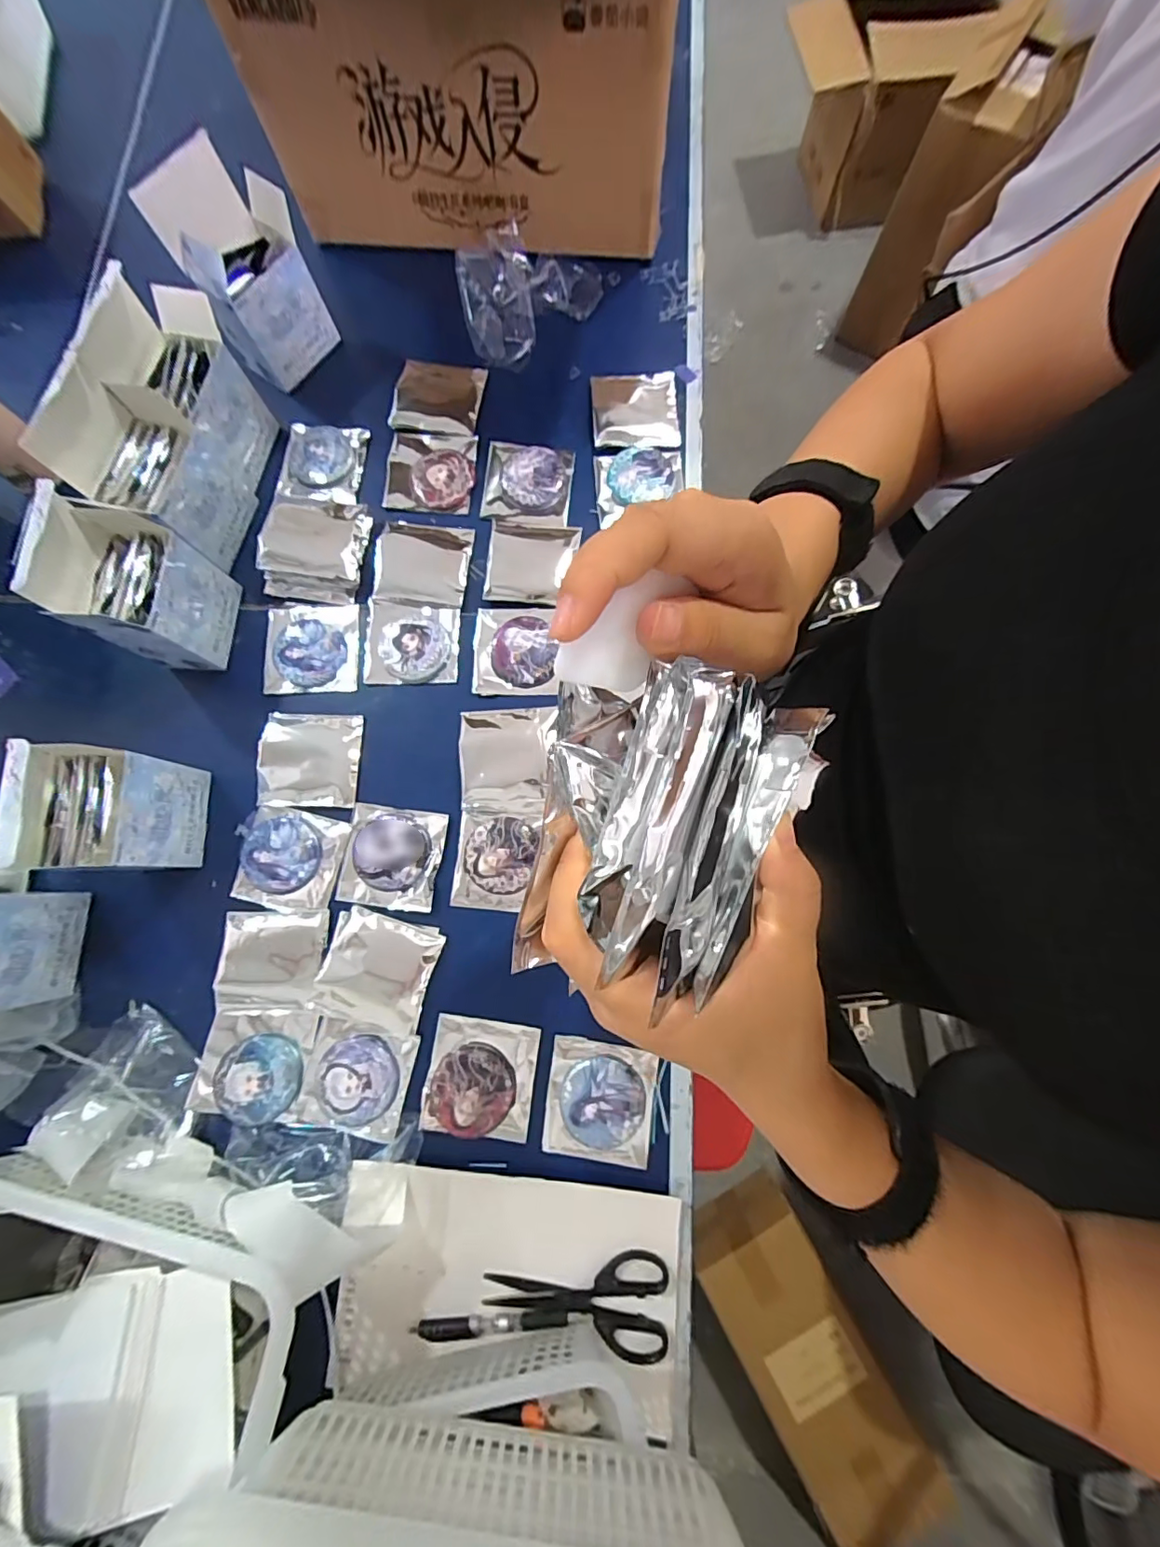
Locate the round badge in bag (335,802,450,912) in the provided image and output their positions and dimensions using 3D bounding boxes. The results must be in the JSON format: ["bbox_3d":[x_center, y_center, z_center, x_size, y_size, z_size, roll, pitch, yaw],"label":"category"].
[{"bbox_3d":[-0.181,0.080,0.510,0.093,0.009,0.094,8,80,2],"label":"round badge in bag"}]

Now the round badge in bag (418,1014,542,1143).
[{"bbox_3d":[-0.088,0.270,0.471,0.094,0.007,0.093,7,80,2],"label":"round badge in bag"}]

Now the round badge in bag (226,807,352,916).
[{"bbox_3d":[-0.284,0.082,0.516,0.101,0.005,0.092,11,80,3],"label":"round badge in bag"}]

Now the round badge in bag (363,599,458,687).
[{"bbox_3d":[-0.174,-0.137,0.551,0.095,0.008,0.088,0,80,1],"label":"round badge in bag"}]

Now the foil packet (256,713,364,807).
[{"bbox_3d":[-0.271,-0.014,0.534,0.096,0.008,0.094,0,80,1],"label":"foil packet"}]

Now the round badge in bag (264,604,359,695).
[{"bbox_3d":[-0.281,-0.132,0.555,0.101,0.009,0.099,-2,80,1],"label":"round badge in bag"}]

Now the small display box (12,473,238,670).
[{"bbox_3d":[-0.403,-0.173,0.495,0.075,0.162,0.109,2,80,1],"label":"small display box"}]

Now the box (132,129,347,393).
[{"bbox_3d":[-0.342,-0.521,0.563,0.082,0.171,0.115,39,82,7],"label":"box"}]

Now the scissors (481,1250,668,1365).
[{"bbox_3d":[-0.004,0.432,0.437,0.147,0.004,0.075,2,80,1],"label":"scissors"}]

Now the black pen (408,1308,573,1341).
[{"bbox_3d":[-0.074,0.451,0.435,0.126,0.007,0.013,-8,80,0],"label":"black pen"}]

